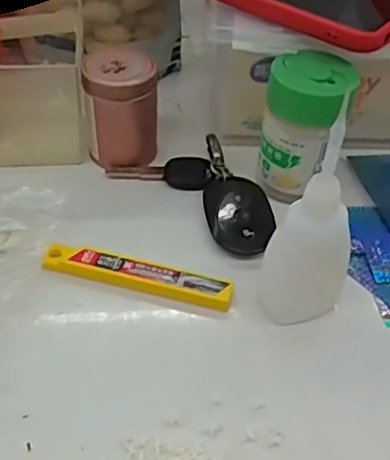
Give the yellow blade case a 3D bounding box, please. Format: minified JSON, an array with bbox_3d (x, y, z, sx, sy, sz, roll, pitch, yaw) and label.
[{"bbox_3d":[-0.031,0.024,0.324,0.102,0.006,0.020,12,45,8],"label":"yellow blade case"}]

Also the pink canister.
[{"bbox_3d":[-0.045,-0.075,0.384,0.044,0.063,0.036,1,45,-3],"label":"pink canister"}]

